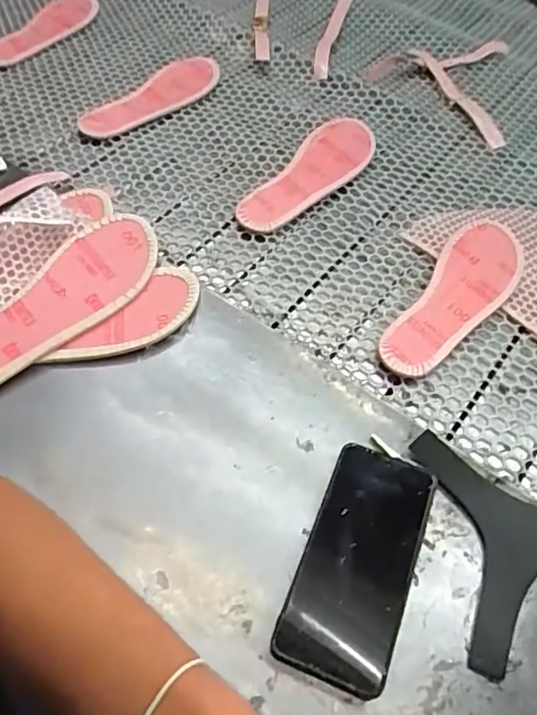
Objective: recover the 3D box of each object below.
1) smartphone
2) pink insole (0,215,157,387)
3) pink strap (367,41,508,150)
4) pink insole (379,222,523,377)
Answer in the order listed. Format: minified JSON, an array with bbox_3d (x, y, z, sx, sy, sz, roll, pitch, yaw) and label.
[{"bbox_3d":[0.066,0.143,0.405,0.076,0.011,0.165,21,59,11],"label":"smartphone"},{"bbox_3d":[-0.194,-0.045,0.513,0.081,0.013,0.239,41,68,7],"label":"pink insole"},{"bbox_3d":[0.236,-0.387,0.787,0.186,0.026,0.244,13,58,6],"label":"pink strap"},{"bbox_3d":[0.193,-0.063,0.566,0.078,0.014,0.225,31,62,17],"label":"pink insole"}]

